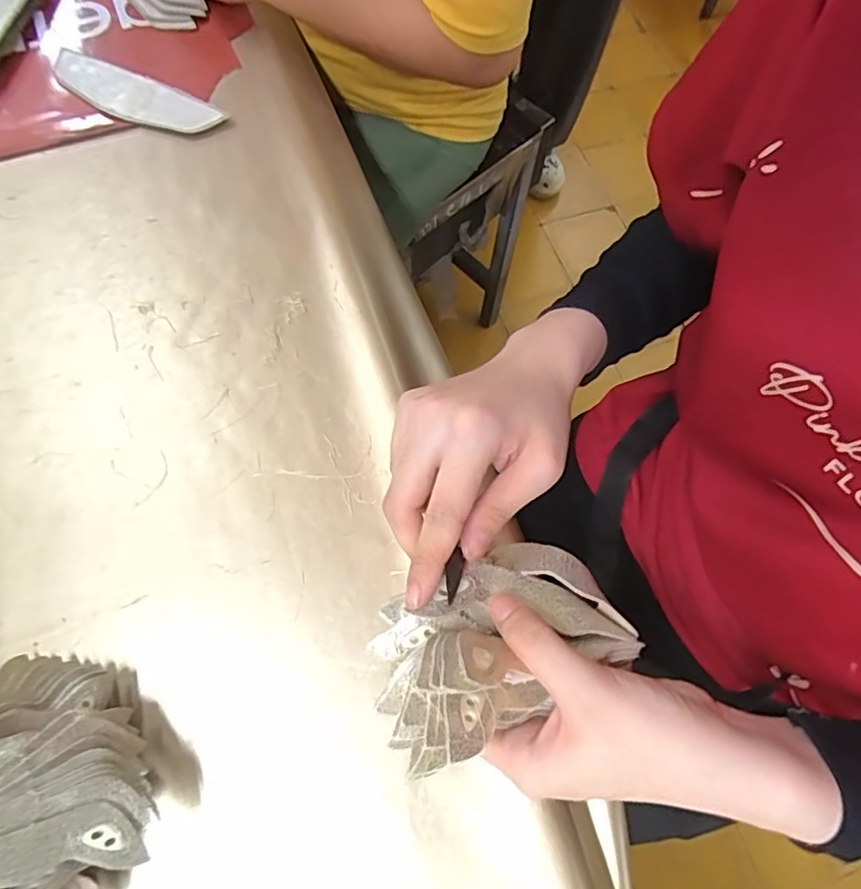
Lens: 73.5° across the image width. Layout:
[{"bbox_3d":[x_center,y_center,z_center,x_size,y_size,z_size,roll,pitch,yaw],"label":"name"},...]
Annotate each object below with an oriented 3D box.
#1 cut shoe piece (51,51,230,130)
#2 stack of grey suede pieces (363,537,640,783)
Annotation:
[{"bbox_3d":[-0.278,-0.324,0.530,0.187,0.010,0.052,26,69,8],"label":"cut shoe piece"},{"bbox_3d":[0.030,0.082,0.252,0.113,0.052,0.068,-23,70,-12],"label":"stack of grey suede pieces"}]

